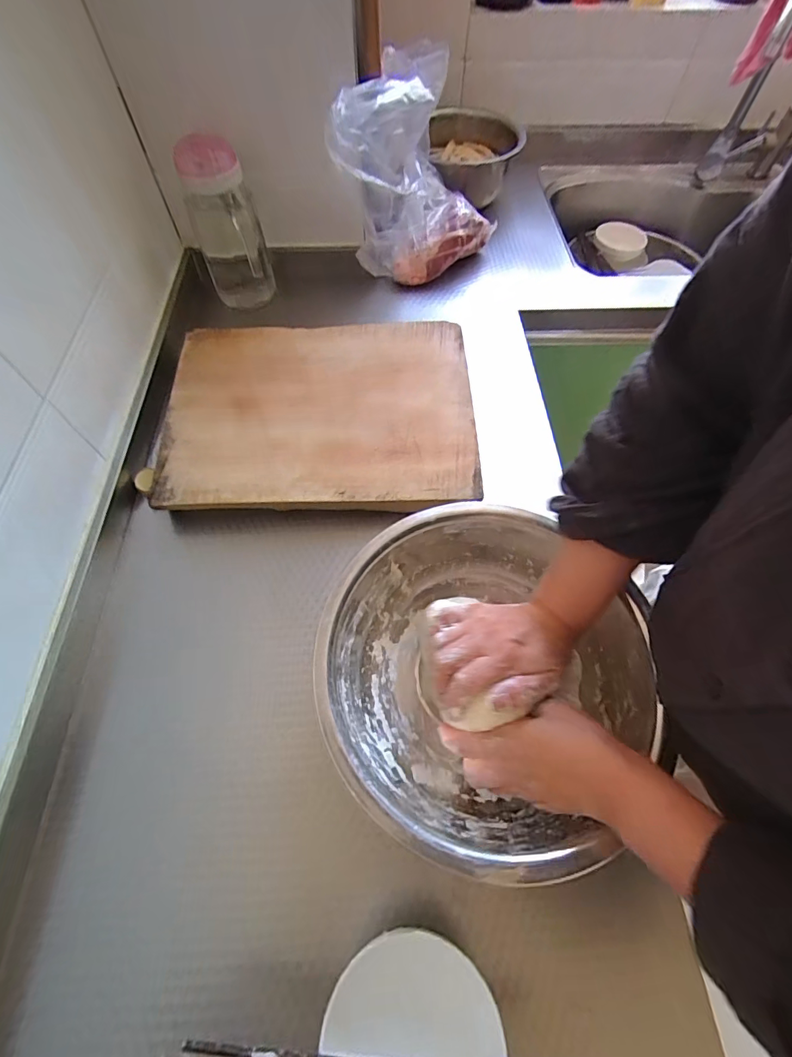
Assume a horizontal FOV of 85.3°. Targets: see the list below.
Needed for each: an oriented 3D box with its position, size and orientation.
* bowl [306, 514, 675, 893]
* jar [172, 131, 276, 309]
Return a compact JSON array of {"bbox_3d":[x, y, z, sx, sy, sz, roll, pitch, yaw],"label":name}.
[{"bbox_3d":[0.073,0.124,0.395,0.262,0.093,0.275,1,64,-2],"label":"bowl"},{"bbox_3d":[-0.232,-0.411,0.606,0.089,0.194,0.086,-15,62,-9],"label":"jar"}]

